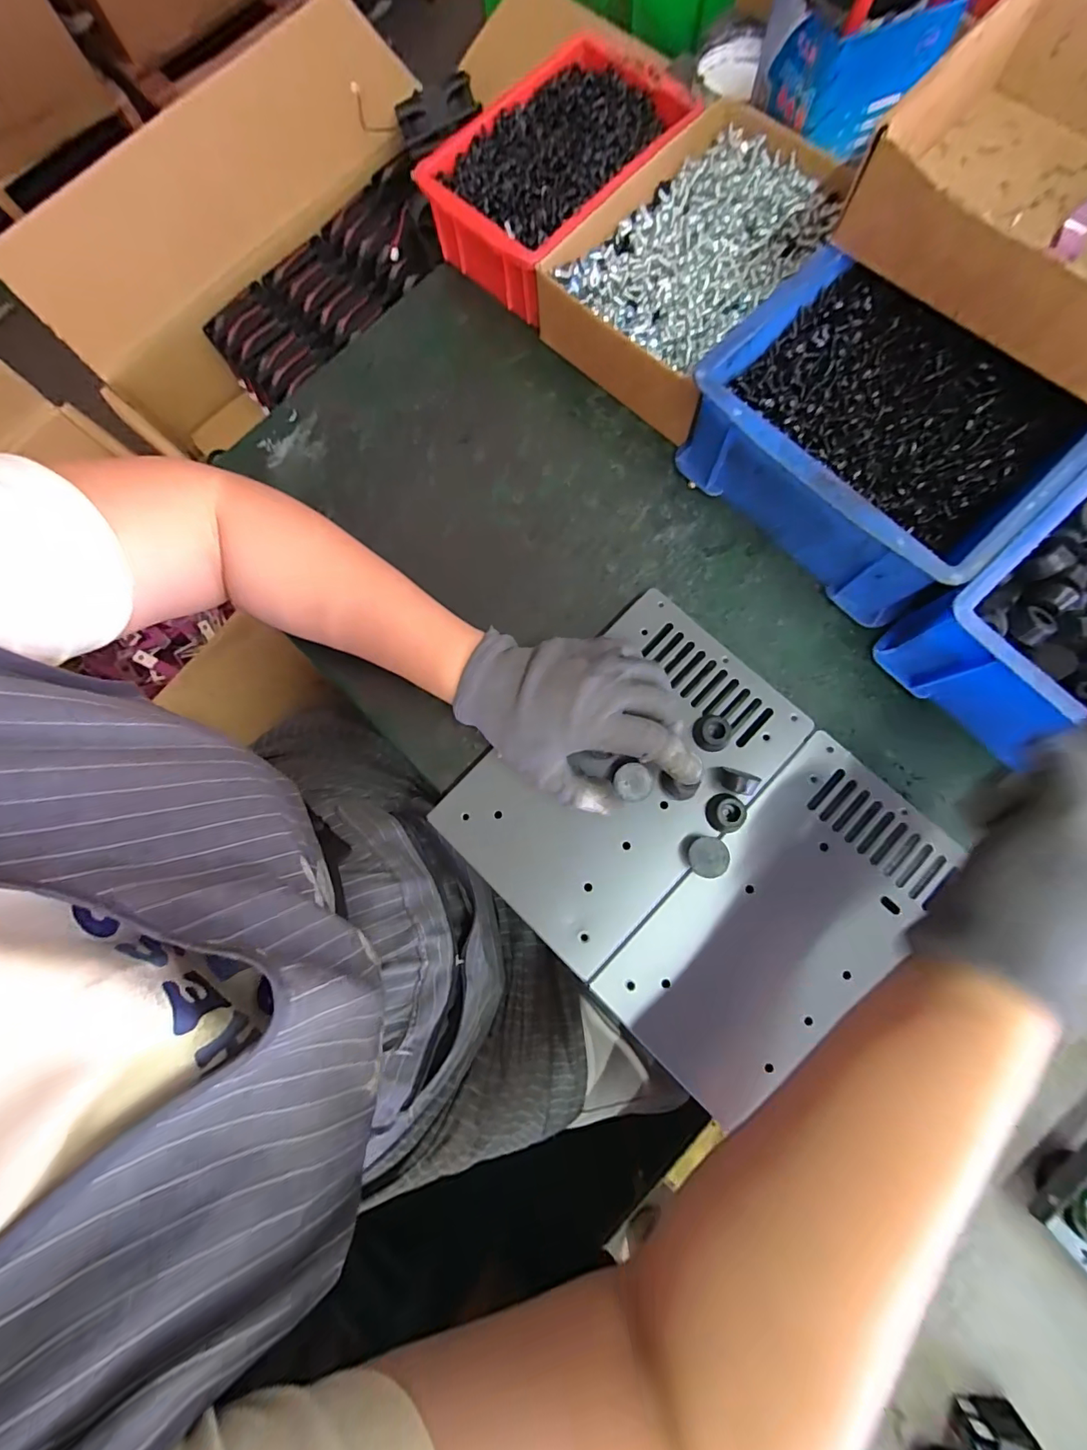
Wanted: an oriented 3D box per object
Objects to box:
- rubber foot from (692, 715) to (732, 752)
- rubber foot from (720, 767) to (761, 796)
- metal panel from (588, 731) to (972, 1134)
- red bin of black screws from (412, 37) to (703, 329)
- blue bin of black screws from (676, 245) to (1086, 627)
[{"bbox_3d":[0.113,0.005,0.328,0.022,0.013,0.022,4,80,4],"label":"rubber foot"},{"bbox_3d":[0.124,0.038,0.318,0.022,0.021,0.014,19,81,6],"label":"rubber foot"},{"bbox_3d":[0.150,0.125,0.310,0.118,0.013,0.223,44,80,9],"label":"metal panel"},{"bbox_3d":[0.010,-0.441,0.406,0.133,0.072,0.207,41,82,10],"label":"red bin of black screws"},{"bbox_3d":[0.222,-0.194,0.341,0.206,0.088,0.170,43,82,10],"label":"blue bin of black screws"}]

